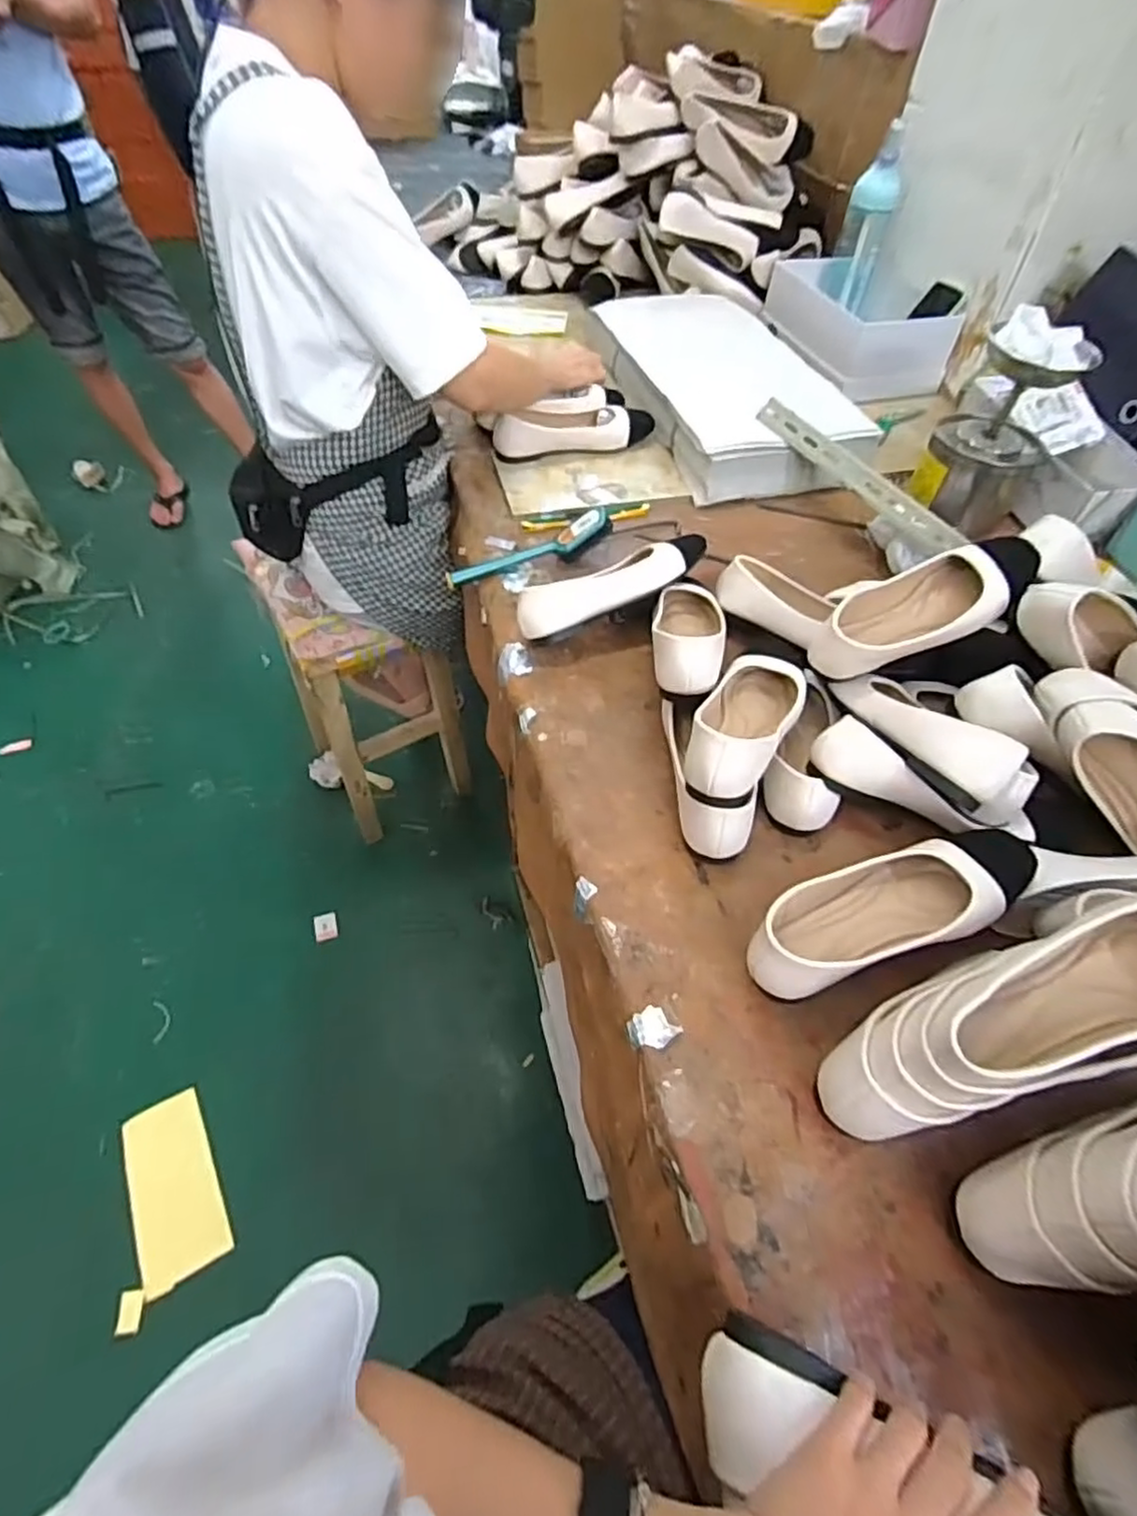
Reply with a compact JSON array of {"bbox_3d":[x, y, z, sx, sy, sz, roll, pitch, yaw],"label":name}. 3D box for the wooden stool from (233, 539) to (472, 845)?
[{"bbox_3d":[-0.372,-0.139,1.283,0.252,0.490,0.285,-23,57,-19],"label":"wooden stool"}]

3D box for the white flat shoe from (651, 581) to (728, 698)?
[{"bbox_3d":[0.127,-0.132,0.726,0.073,0.066,0.214,7,29,3],"label":"white flat shoe"}]

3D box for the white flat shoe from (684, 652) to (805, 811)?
[{"bbox_3d":[0.163,-0.028,0.621,0.083,0.066,0.195,21,36,13],"label":"white flat shoe"}]

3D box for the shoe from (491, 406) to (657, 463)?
[{"bbox_3d":[0.011,-0.474,0.992,0.242,0.055,0.064,-11,53,-11],"label":"shoe"}]

